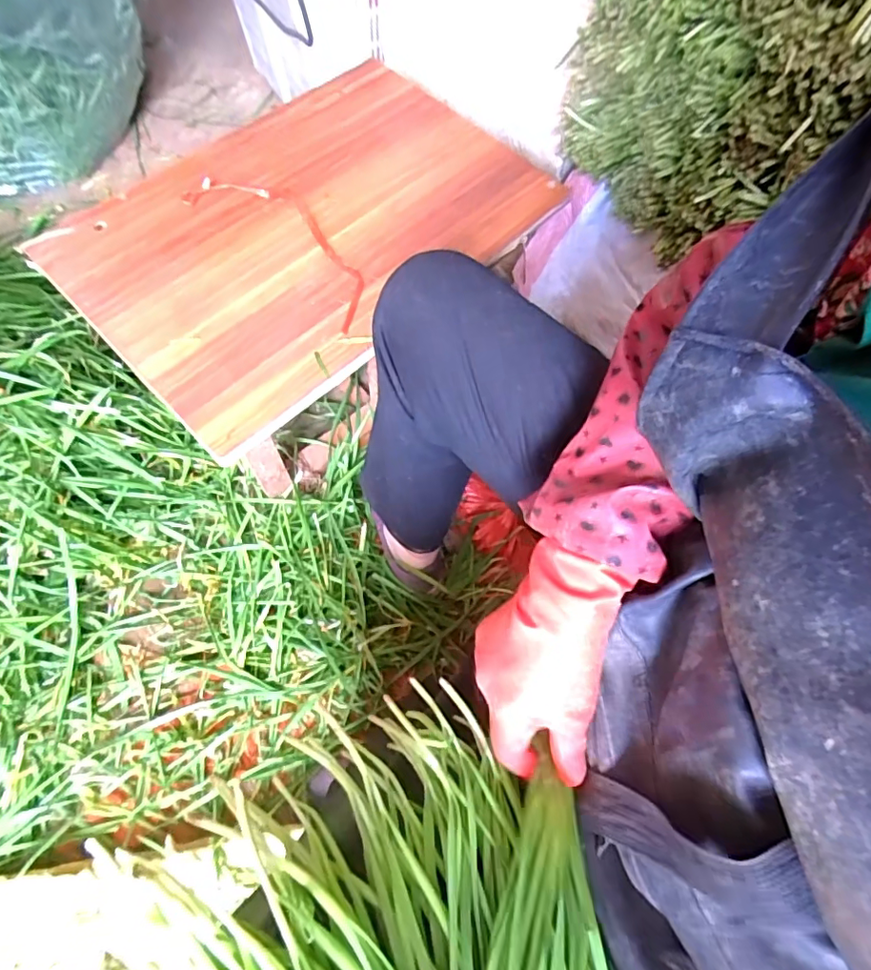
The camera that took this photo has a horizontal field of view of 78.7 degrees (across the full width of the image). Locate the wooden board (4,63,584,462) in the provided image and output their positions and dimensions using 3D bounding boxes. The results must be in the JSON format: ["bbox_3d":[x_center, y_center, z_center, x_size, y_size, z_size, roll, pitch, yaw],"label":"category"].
[{"bbox_3d":[-0.145,-0.318,0.636,0.547,0.023,0.361,-42,77,-17],"label":"wooden board"}]

